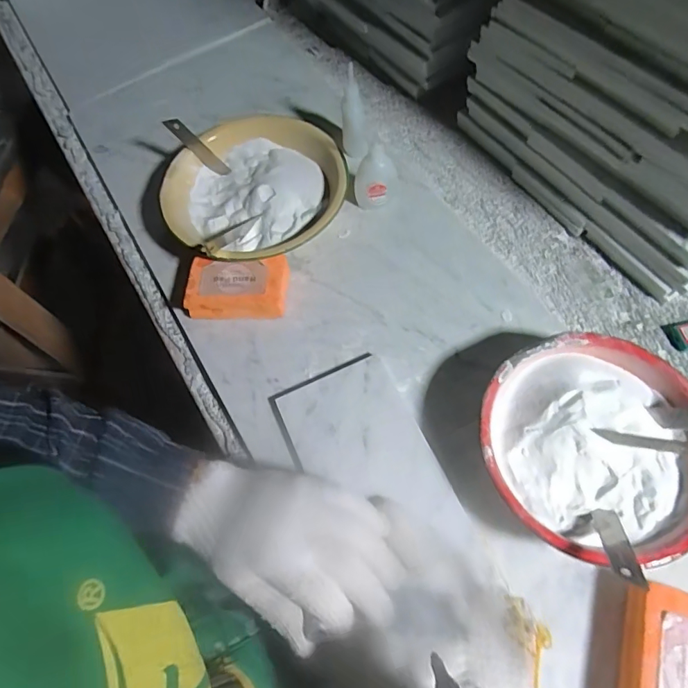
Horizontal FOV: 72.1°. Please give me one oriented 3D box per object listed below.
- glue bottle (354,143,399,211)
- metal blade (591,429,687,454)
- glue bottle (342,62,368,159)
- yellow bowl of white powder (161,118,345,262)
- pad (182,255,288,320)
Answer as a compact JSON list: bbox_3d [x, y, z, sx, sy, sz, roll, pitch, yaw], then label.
[{"bbox_3d":[0.034,-0.174,0.485,0.045,0.090,0.031,2,64,4],"label":"glue bottle"},{"bbox_3d":[0.211,0.069,0.331,0.062,0.010,0.006,4,59,40],"label":"metal blade"},{"bbox_3d":[0.010,-0.249,0.514,0.024,0.098,0.021,21,66,12],"label":"glue bottle"},{"bbox_3d":[-0.093,-0.155,0.503,0.182,0.060,0.171,-1,64,2],"label":"yellow bowl of white powder"},{"bbox_3d":[-0.102,-0.052,0.463,0.093,0.038,0.050,1,64,3],"label":"pad"}]

